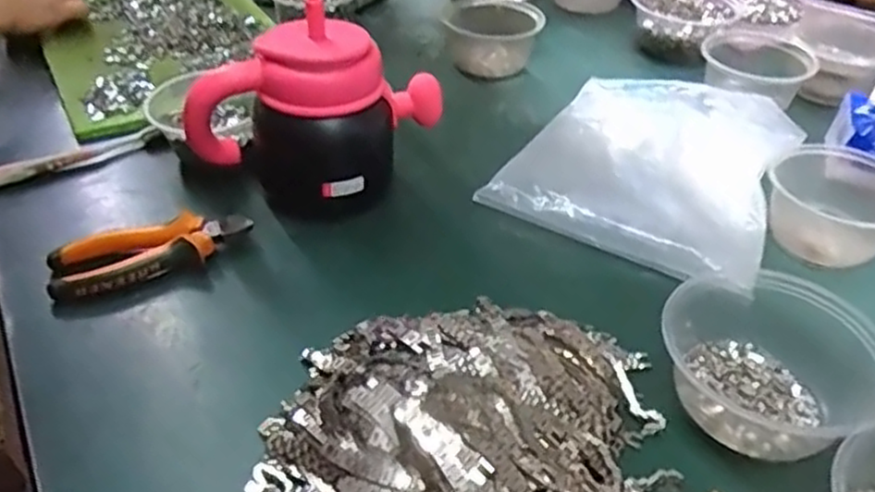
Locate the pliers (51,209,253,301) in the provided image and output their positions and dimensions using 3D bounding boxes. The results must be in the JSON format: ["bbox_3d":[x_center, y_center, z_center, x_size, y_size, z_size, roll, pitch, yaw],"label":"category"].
[{"bbox_3d":[-0.222,0.004,0.570,0.149,0.028,0.050,-16,42,-18],"label":"pliers"}]

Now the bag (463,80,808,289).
[{"bbox_3d":[0.202,-0.084,0.673,0.227,0.031,0.260,23,45,25],"label":"bag"}]

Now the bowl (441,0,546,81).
[{"bbox_3d":[0.065,-0.251,0.860,0.109,0.053,0.113,5,40,6],"label":"bowl"}]

